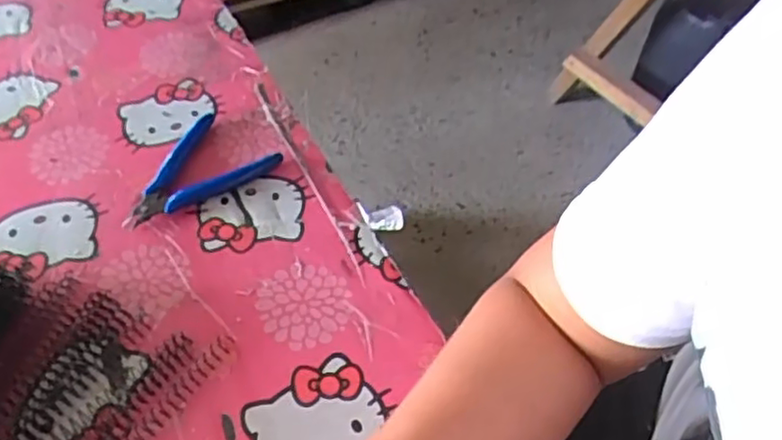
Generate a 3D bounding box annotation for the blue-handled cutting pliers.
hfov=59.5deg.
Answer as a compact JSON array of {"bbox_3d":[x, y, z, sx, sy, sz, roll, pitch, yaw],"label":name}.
[{"bbox_3d":[-0.154,-0.032,0.534,0.084,0.018,0.118,26,55,23],"label":"blue-handled cutting pliers"}]

